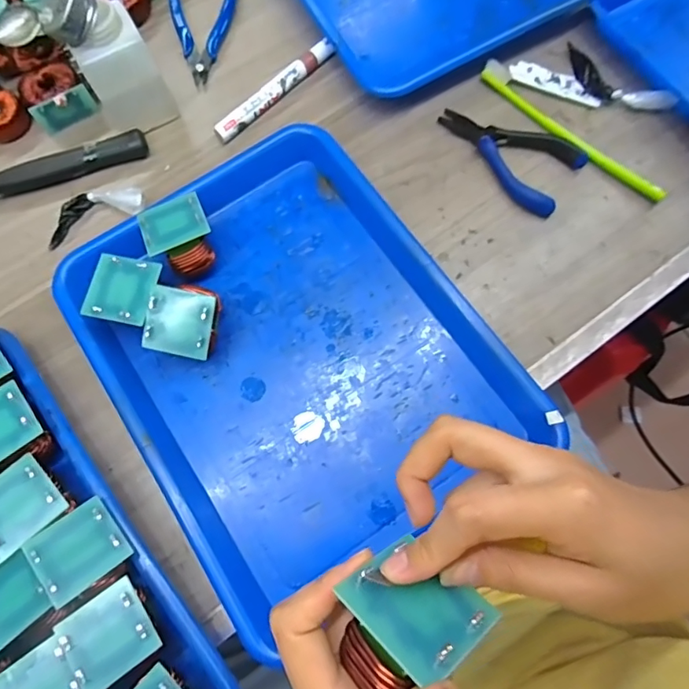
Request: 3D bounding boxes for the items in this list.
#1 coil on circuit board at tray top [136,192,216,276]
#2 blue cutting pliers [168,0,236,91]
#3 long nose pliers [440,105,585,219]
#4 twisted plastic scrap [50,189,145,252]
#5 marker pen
[{"bbox_3d":[-0.124,-0.080,0.371,0.047,0.046,0.049,-24,75,-6],"label":"coil on circuit board at tray top"},{"bbox_3d":[-0.139,-0.297,0.457,0.065,0.015,0.117,0,74,1],"label":"blue cutting pliers"},{"bbox_3d":[0.147,-0.169,0.411,0.065,0.017,0.125,-36,76,-9],"label":"long nose pliers"},{"bbox_3d":[-0.209,-0.112,0.400,0.085,0.014,0.034,-21,75,-5],"label":"twisted plastic scrap"},{"bbox_3d":[-0.062,-0.226,0.433,0.133,0.019,0.018,-43,78,-10],"label":"marker pen"}]

